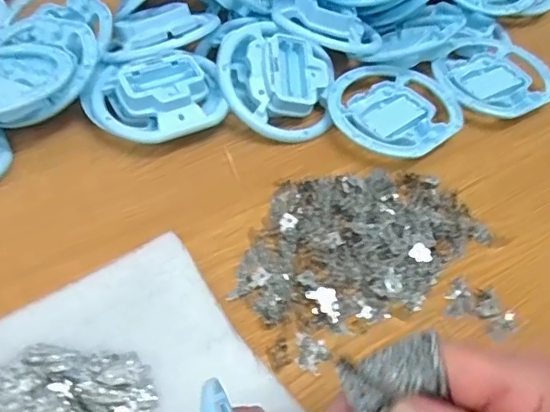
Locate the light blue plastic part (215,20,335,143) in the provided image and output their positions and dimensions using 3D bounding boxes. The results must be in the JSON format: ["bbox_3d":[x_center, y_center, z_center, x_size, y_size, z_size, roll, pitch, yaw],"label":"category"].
[{"bbox_3d":[0.002,-0.102,0.444,0.093,0.032,0.096,6,64,-8],"label":"light blue plastic part"}]

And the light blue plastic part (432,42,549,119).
[{"bbox_3d":[0.189,-0.113,0.491,0.101,0.016,0.092,3,53,-4],"label":"light blue plastic part"}]

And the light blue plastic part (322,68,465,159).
[{"bbox_3d":[0.094,-0.078,0.454,0.103,0.012,0.099,3,53,-4],"label":"light blue plastic part"}]

